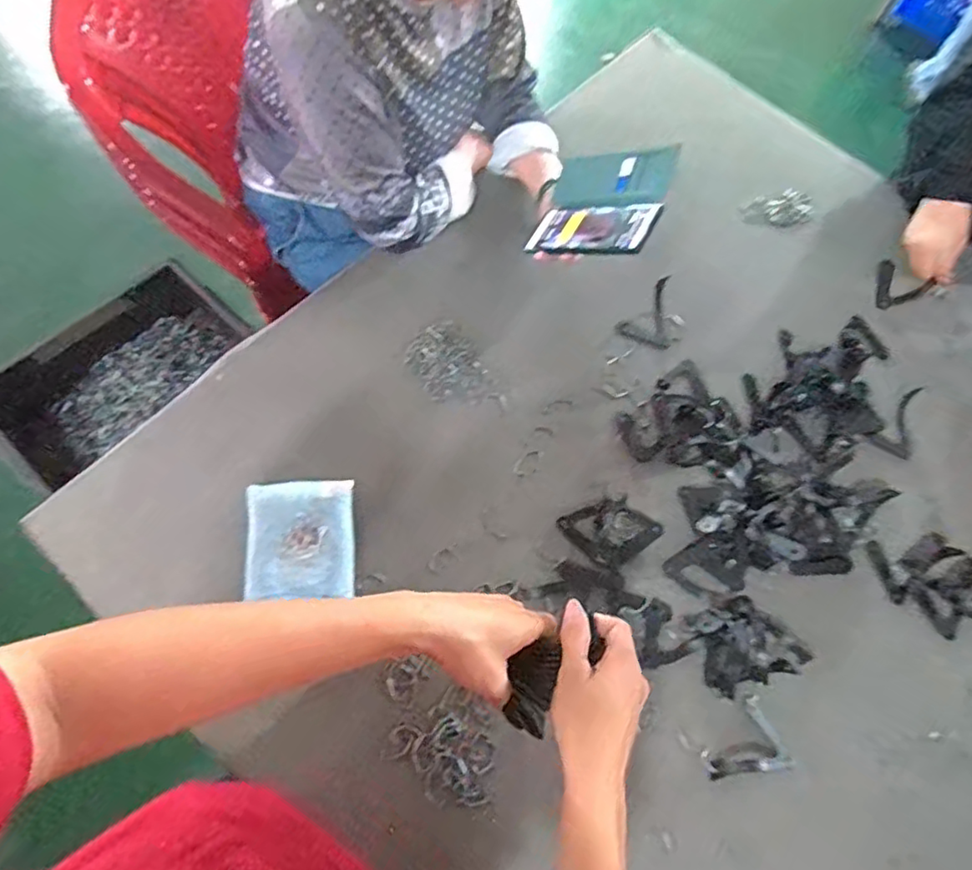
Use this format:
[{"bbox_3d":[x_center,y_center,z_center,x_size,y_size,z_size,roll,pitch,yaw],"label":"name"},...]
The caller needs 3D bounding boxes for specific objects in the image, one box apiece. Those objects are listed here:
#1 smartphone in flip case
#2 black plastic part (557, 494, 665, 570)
[{"bbox_3d":[0.153,-0.298,0.761,0.168,0.024,0.173,12,68,38],"label":"smartphone in flip case"},{"bbox_3d":[0.149,0.106,0.687,0.095,0.026,0.080,-33,75,-14],"label":"black plastic part"}]

